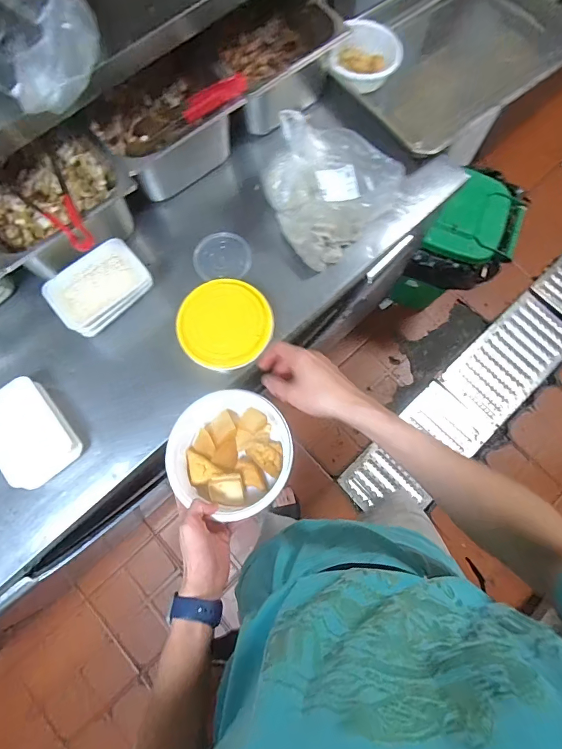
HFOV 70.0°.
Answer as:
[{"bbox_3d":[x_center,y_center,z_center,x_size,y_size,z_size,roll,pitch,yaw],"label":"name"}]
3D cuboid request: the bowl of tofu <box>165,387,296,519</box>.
[{"bbox_3d":[-0.072,0.108,0.562,0.165,0.063,0.171,0,76,0],"label":"bowl of tofu"}]

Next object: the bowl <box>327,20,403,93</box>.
[{"bbox_3d":[0.181,-0.701,0.891,0.135,0.067,0.151,36,78,8],"label":"bowl"}]

